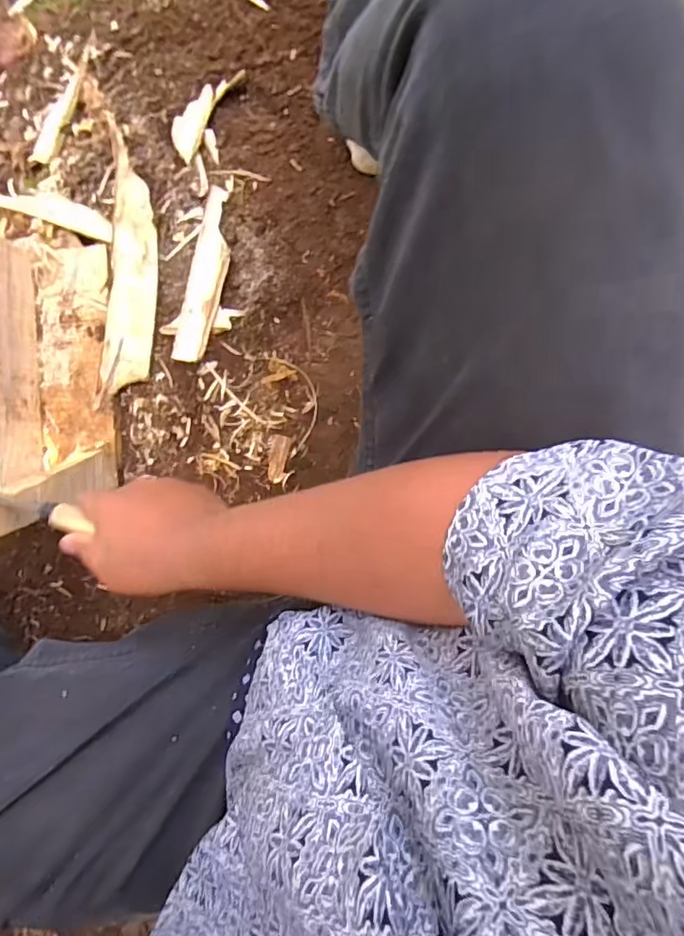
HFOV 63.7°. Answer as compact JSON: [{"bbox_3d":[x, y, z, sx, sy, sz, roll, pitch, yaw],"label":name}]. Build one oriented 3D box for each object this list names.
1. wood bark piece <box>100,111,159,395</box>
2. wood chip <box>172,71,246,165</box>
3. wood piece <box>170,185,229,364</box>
[{"bbox_3d":[-0.245,-0.257,0.627,0.065,0.043,0.347,-2,82,1],"label":"wood bark piece"},{"bbox_3d":[-0.163,-0.420,0.648,0.044,0.014,0.119,33,93,14],"label":"wood chip"},{"bbox_3d":[-0.152,-0.215,0.617,0.042,0.014,0.203,8,81,0],"label":"wood piece"}]

